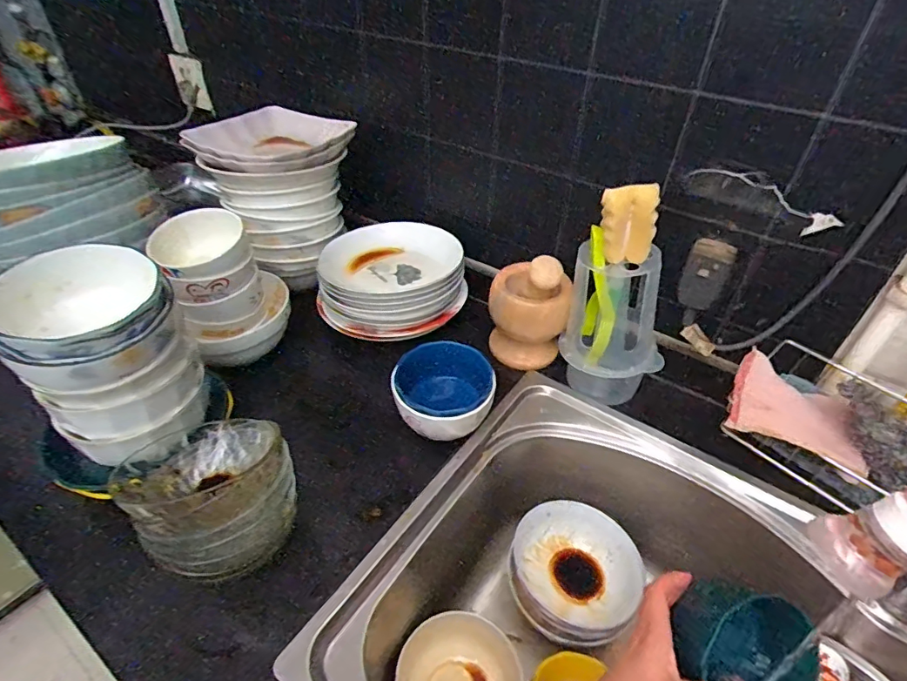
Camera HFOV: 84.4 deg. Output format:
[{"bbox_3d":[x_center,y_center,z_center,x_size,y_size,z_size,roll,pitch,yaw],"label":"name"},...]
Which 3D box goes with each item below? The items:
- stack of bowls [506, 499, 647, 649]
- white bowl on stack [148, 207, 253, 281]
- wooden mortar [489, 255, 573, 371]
[{"bbox_3d":[0.142,0.275,0.599,0.151,0.060,0.151,21,57,15],"label":"stack of bowls"},{"bbox_3d":[-0.291,-0.107,0.582,0.103,0.053,0.110,1,42,-1],"label":"white bowl on stack"},{"bbox_3d":[0.095,-0.047,0.630,0.094,0.158,0.088,5,42,4],"label":"wooden mortar"}]

